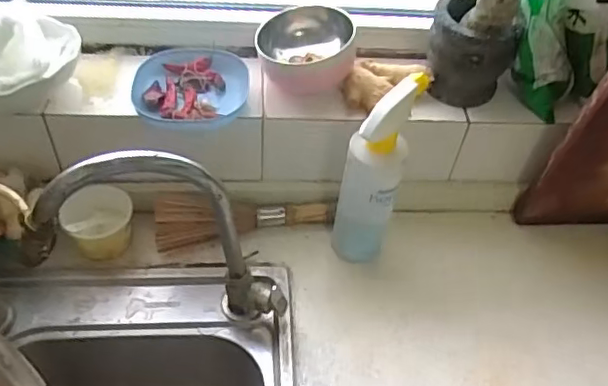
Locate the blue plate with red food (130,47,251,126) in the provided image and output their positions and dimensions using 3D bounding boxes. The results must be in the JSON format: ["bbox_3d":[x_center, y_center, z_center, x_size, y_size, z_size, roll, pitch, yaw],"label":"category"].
[{"bbox_3d":[-0.133,-0.130,0.697,0.130,0.026,0.123,2,47,-2],"label":"blue plate with red food"}]

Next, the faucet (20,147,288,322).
[{"bbox_3d":[-0.134,0.062,0.570,0.229,0.273,0.047,-3,47,-7],"label":"faucet"}]

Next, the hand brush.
[{"bbox_3d":[-0.073,0.027,0.740,0.223,0.071,0.032,-5,11,-16],"label":"hand brush"}]

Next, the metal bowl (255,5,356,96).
[{"bbox_3d":[0.002,-0.175,0.696,0.113,0.069,0.113,2,47,-2],"label":"metal bowl"}]

